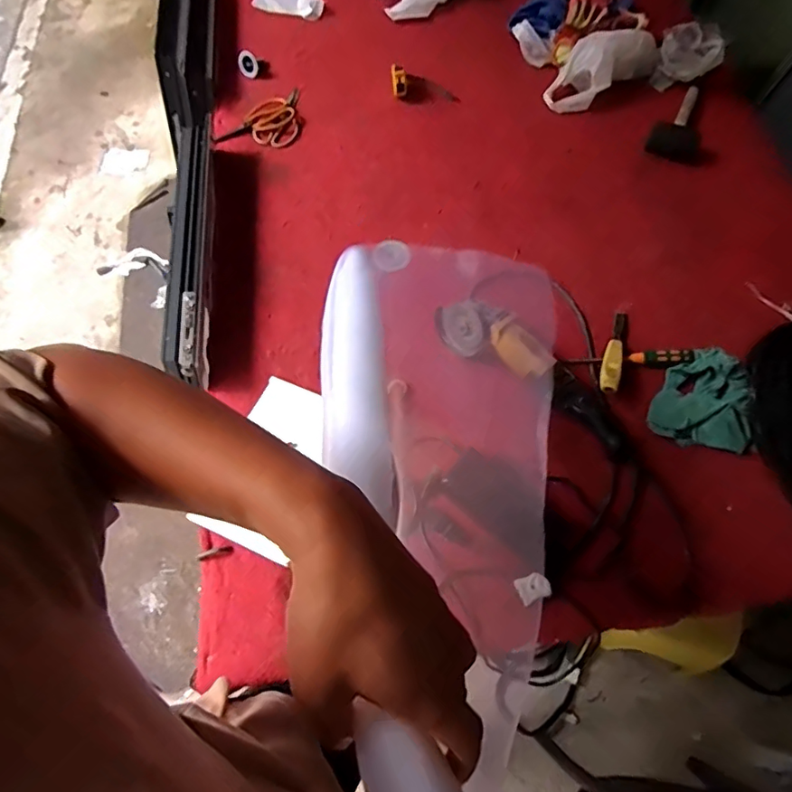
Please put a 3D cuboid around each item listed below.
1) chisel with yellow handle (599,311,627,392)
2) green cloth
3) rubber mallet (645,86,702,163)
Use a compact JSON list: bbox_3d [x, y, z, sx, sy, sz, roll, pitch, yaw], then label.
[{"bbox_3d":[0.373,-0.078,0.863,0.030,0.021,0.180,21,55,8],"label":"chisel with yellow handle"},{"bbox_3d":[0.507,0.013,0.815,0.157,0.048,0.163,29,68,14],"label":"green cloth"},{"bbox_3d":[0.644,-0.619,1.118,0.097,0.054,0.235,28,68,13],"label":"rubber mallet"}]

